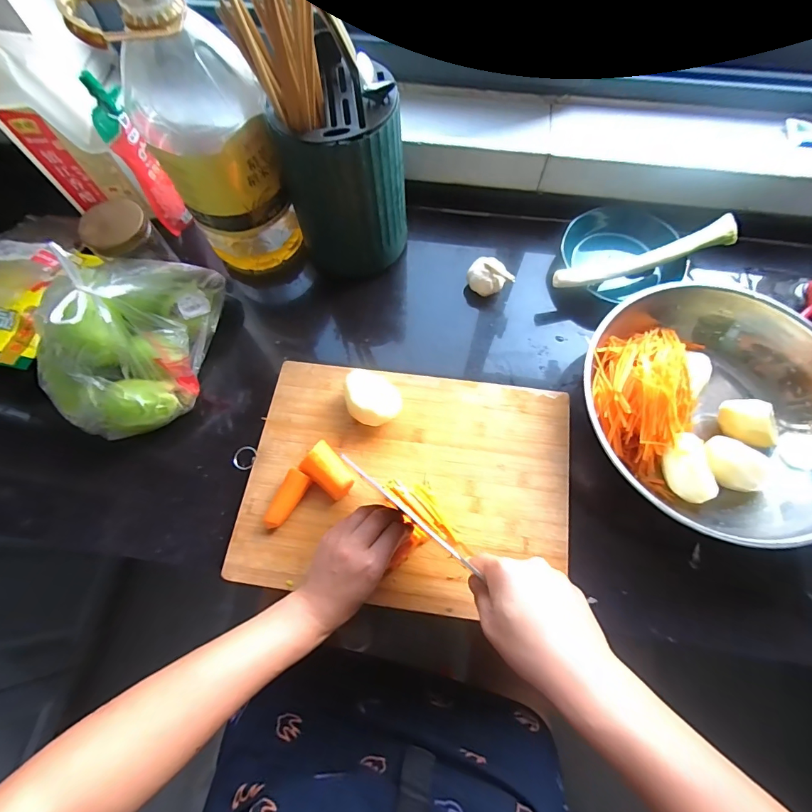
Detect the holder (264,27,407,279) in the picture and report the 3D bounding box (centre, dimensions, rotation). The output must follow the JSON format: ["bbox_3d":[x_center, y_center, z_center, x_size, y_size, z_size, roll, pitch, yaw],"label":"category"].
[{"bbox_3d":[-0.076,-0.290,0.522,0.144,0.191,0.135,10,70,6],"label":"holder"}]

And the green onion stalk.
[{"bbox_3d":[0.325,-0.202,0.552,0.260,0.024,0.034,-18,69,-5],"label":"green onion stalk"}]

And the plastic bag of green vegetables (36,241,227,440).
[{"bbox_3d":[-0.331,-0.099,0.475,0.169,0.135,0.249,22,71,10],"label":"plastic bag of green vegetables"}]

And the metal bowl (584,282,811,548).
[{"bbox_3d":[0.357,0.004,0.480,0.292,0.073,0.305,-30,71,-9],"label":"metal bowl"}]

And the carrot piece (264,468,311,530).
[{"bbox_3d":[-0.136,0.107,0.461,0.025,0.024,0.067,29,73,12],"label":"carrot piece"}]

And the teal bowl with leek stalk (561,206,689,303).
[{"bbox_3d":[0.310,-0.220,0.580,0.143,0.066,0.126,-21,70,-6],"label":"teal bowl with leek stalk"}]

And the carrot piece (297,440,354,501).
[{"bbox_3d":[-0.086,0.075,0.460,0.058,0.036,0.039,38,75,15],"label":"carrot piece"}]

